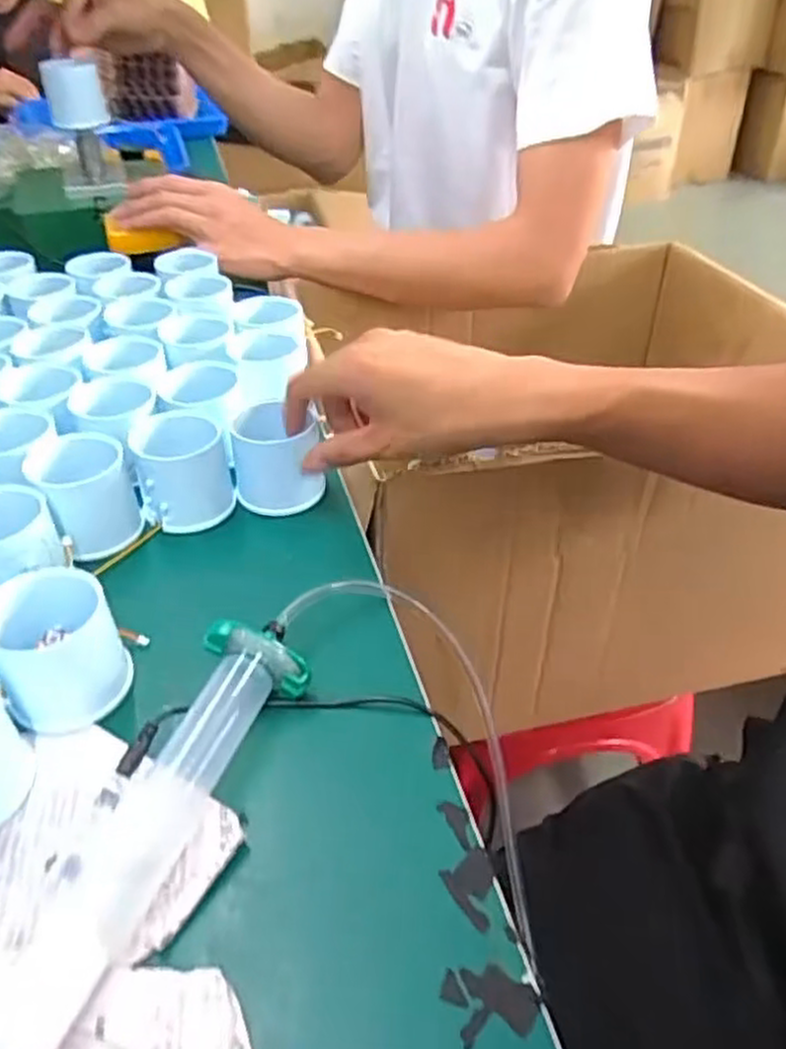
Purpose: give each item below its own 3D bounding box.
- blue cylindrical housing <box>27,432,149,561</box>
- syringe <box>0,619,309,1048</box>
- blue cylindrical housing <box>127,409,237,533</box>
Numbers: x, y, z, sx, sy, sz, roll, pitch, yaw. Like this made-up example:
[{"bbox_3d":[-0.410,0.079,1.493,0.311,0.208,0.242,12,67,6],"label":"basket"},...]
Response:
[{"bbox_3d":[-0.174,-0.017,0.429,0.050,0.051,0.057,-22,43,-27],"label":"blue cylindrical housing"},{"bbox_3d":[-0.092,0.110,0.290,0.040,0.031,0.185,14,42,19],"label":"syringe"},{"bbox_3d":[-0.124,-0.033,0.448,0.050,0.052,0.054,-16,41,-22],"label":"blue cylindrical housing"}]

